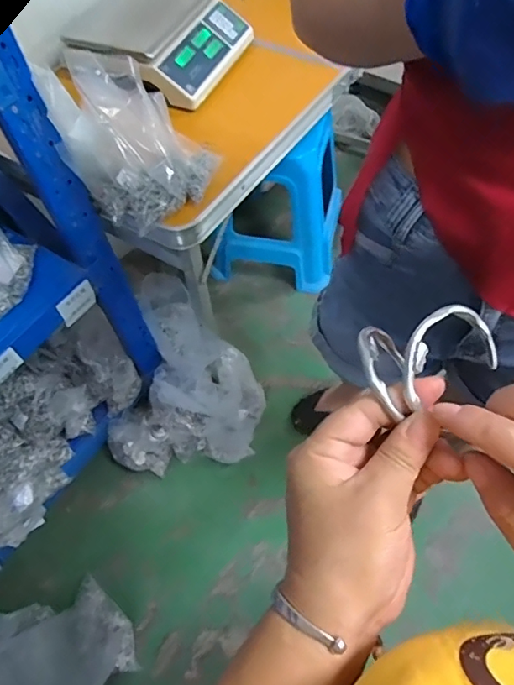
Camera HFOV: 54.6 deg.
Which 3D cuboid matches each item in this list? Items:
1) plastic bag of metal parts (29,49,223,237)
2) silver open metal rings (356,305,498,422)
[{"bbox_3d":[-0.200,-0.337,0.842,0.220,0.210,0.193,4,59,6],"label":"plastic bag of metal parts"},{"bbox_3d":[0.088,0.001,0.256,0.074,0.027,0.048,-19,59,-12],"label":"silver open metal rings"}]

